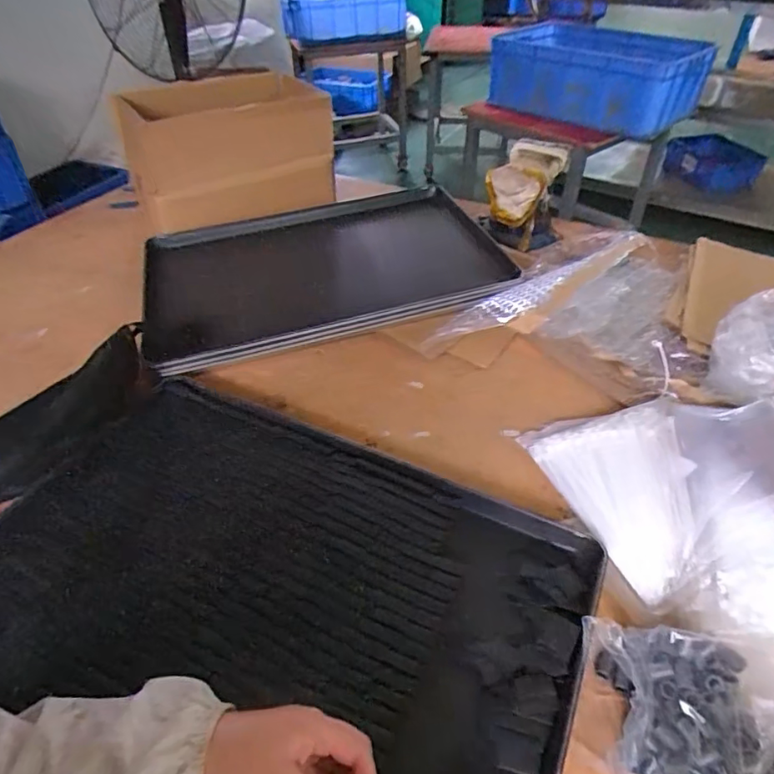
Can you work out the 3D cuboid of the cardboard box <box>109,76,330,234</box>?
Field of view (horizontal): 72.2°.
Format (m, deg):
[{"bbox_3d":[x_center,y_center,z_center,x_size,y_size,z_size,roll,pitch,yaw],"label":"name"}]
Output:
[{"bbox_3d":[-0.347,-0.525,1.124,0.390,0.230,0.273,-19,46,-19],"label":"cardboard box"}]

